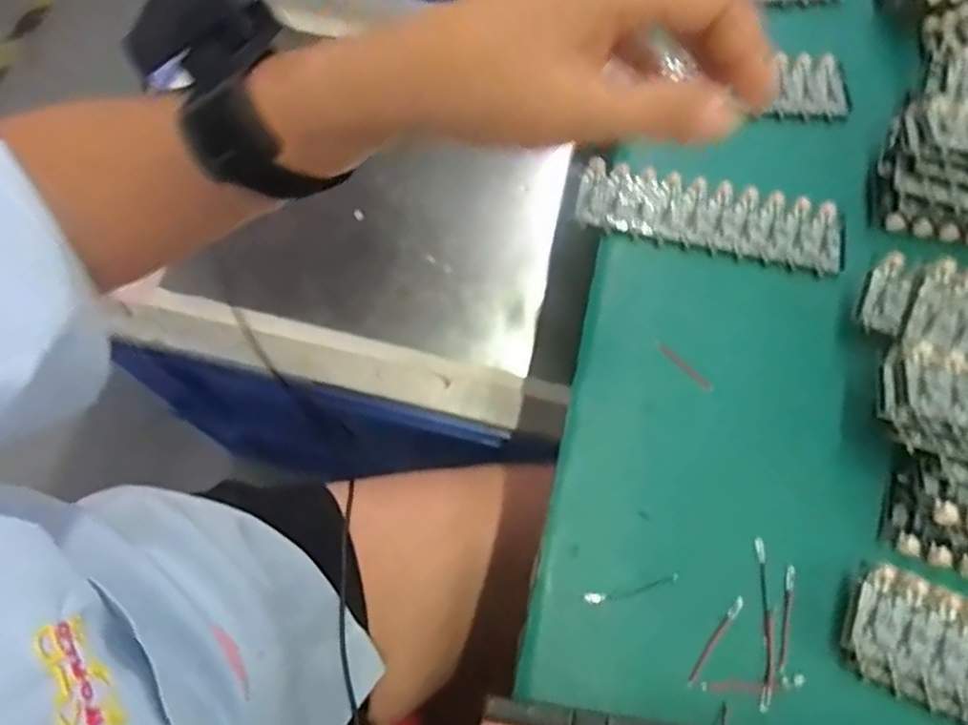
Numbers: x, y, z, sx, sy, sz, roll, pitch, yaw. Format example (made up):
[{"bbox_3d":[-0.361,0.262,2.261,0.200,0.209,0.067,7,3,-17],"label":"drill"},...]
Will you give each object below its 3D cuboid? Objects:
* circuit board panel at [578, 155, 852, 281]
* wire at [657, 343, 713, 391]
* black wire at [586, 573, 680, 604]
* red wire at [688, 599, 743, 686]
[{"bbox_3d":[0.137,-0.087,0.412,0.157,0.012,0.046,11,70,0],"label":"circuit board panel"},{"bbox_3d":[0.115,0.002,0.390,0.005,0.004,0.039,-42,78,-17],"label":"wire"},{"bbox_3d":[0.074,0.112,0.338,0.049,0.005,0.006,-10,71,-8],"label":"black wire"},{"bbox_3d":[0.112,0.134,0.328,0.005,0.004,0.049,39,72,9],"label":"red wire"}]

